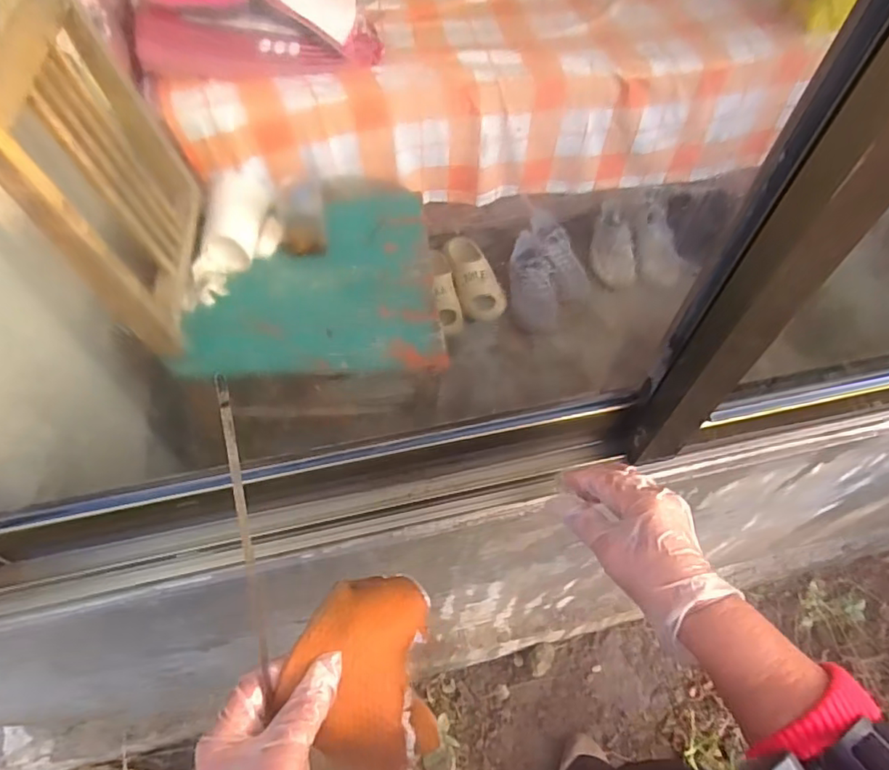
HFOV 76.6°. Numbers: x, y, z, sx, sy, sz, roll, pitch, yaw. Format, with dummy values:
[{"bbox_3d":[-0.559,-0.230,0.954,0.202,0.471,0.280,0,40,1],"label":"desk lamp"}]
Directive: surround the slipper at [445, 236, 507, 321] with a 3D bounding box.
[{"bbox_3d":[0.076,-0.284,1.452,0.115,0.061,0.248,-14,58,-10],"label":"slipper"}]

